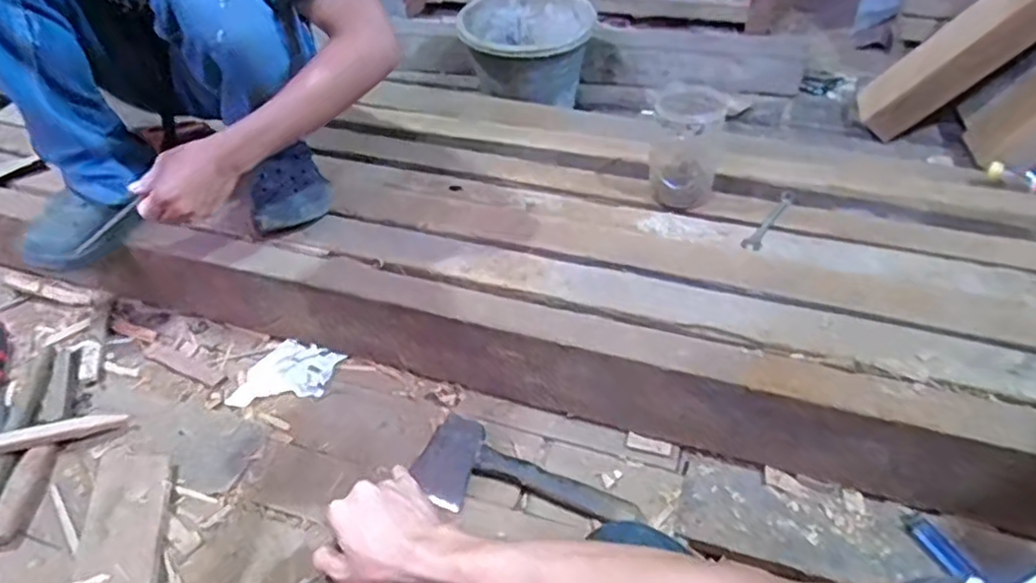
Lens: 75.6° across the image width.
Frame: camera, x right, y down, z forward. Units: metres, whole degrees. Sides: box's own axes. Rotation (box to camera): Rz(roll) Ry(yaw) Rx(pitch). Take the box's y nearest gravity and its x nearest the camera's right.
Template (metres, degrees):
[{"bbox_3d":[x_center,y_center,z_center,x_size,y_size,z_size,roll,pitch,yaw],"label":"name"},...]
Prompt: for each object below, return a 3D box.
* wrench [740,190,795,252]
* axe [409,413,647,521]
[{"bbox_3d":[0.365,-0.106,0.960,0.024,0.010,0.172,26,50,27],"label":"wrench"},{"bbox_3d":[-0.001,0.232,0.772,0.258,0.031,0.107,20,47,21],"label":"axe"}]

